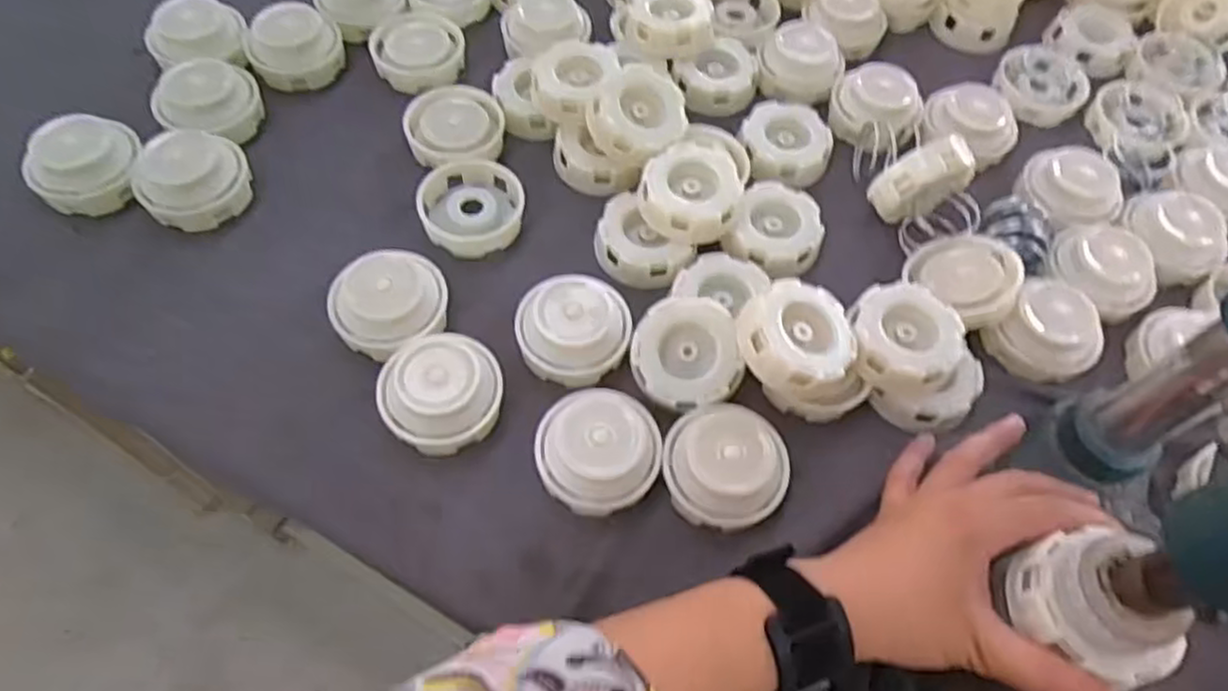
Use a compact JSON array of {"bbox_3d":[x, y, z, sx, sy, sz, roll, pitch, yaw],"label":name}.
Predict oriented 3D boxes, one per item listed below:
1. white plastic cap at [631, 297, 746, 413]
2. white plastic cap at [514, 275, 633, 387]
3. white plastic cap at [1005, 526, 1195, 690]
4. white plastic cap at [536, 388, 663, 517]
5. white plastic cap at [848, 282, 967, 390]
[{"bbox_3d":[0.041,0.004,0.425,0.060,0.015,0.060,0,81,3],"label":"white plastic cap"},{"bbox_3d":[-0.024,-0.010,0.439,0.066,0.033,0.056,-2,56,-3],"label":"white plastic cap"},{"bbox_3d":[0.202,0.106,0.308,0.050,0.046,0.062,-13,57,-10],"label":"white plastic cap"},{"bbox_3d":[-0.008,0.055,0.400,0.064,0.033,0.059,1,56,-1],"label":"white plastic cap"},{"bbox_3d":[0.166,-0.007,0.428,0.062,0.018,0.064,1,63,-3],"label":"white plastic cap"}]

